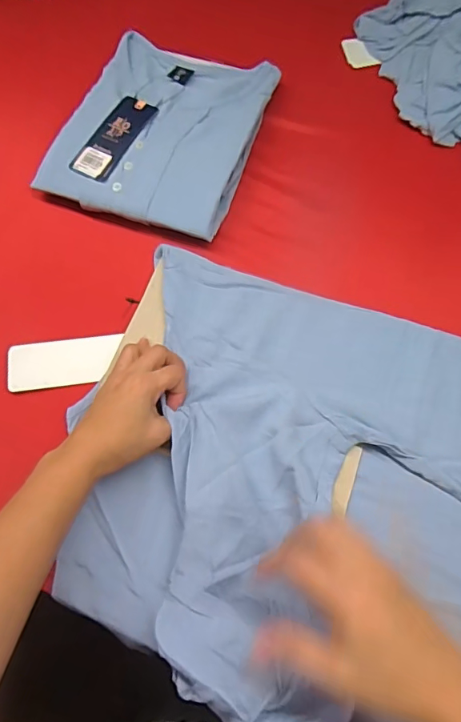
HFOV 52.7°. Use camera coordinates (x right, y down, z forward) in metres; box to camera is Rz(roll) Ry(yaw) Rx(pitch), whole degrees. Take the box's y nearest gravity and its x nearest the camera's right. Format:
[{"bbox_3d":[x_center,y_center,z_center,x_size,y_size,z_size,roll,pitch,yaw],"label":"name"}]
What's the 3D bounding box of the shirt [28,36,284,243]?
[{"bbox_3d":[-0.082,-0.269,0.559,0.211,0.042,0.254,18,70,9],"label":"shirt"}]

